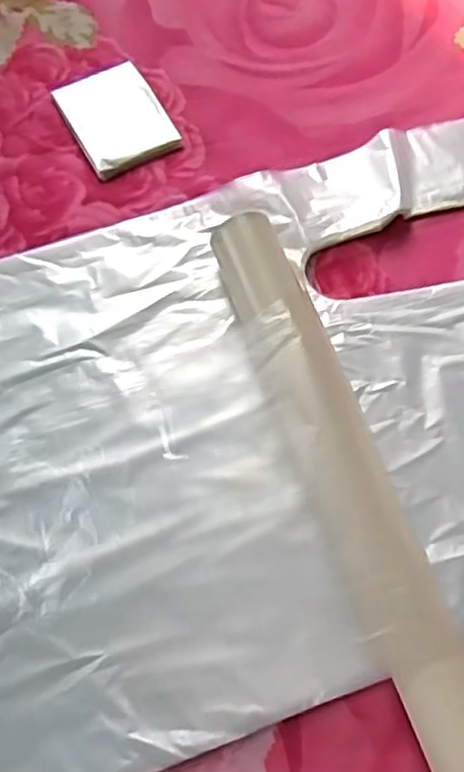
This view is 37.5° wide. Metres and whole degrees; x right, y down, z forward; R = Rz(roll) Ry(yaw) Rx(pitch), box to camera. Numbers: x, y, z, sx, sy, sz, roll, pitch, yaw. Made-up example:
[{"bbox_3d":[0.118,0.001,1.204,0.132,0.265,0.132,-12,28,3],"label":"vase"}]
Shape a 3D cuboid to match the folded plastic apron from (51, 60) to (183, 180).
[{"bbox_3d":[-0.082,-0.190,0.478,0.064,0.009,0.086,-27,71,-8],"label":"folded plastic apron"}]

